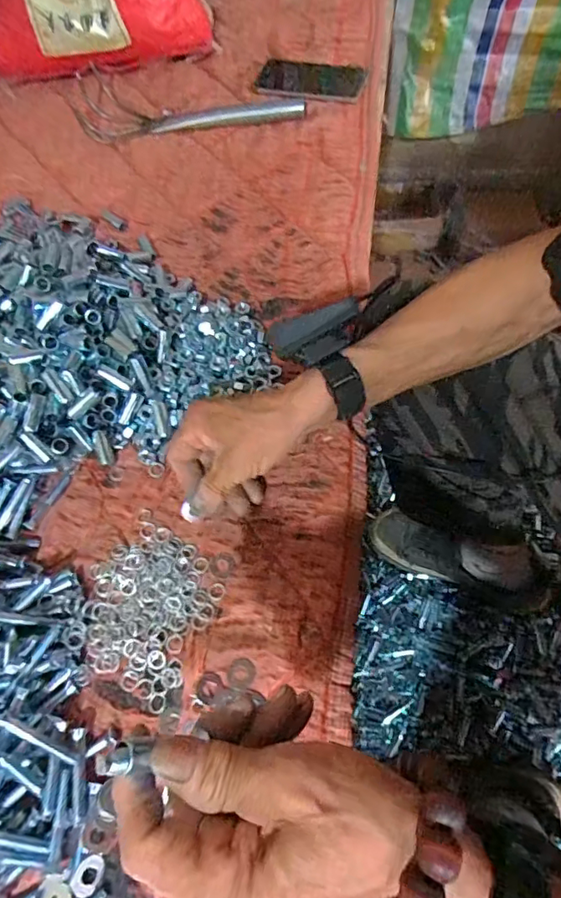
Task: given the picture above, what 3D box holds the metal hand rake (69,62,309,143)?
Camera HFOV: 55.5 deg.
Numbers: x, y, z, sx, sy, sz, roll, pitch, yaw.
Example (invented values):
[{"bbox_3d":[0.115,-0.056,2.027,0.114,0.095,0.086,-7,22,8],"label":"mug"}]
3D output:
[{"bbox_3d":[-0.123,-0.460,0.728,0.310,0.034,0.108,1,62,1],"label":"metal hand rake"}]

